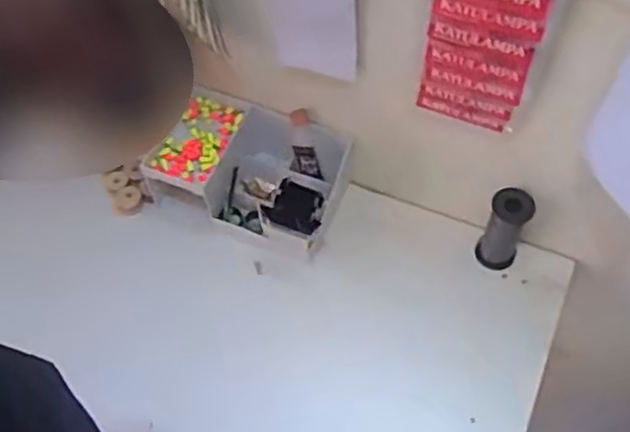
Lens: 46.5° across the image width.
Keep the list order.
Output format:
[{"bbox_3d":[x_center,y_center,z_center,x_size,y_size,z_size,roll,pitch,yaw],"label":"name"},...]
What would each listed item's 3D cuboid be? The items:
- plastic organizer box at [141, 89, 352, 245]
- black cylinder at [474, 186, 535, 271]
[{"bbox_3d":[-0.081,-0.055,0.952,0.232,0.102,0.147,22,62,14],"label":"plastic organizer box"},{"bbox_3d":[0.233,0.016,0.900,0.050,0.114,0.052,25,62,15],"label":"black cylinder"}]

